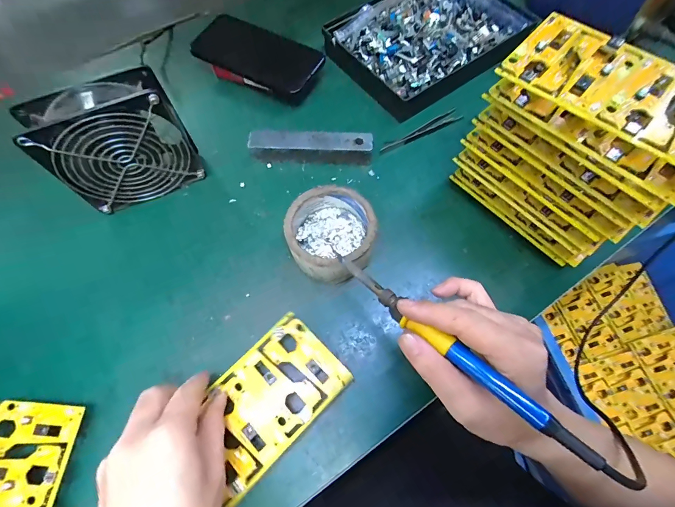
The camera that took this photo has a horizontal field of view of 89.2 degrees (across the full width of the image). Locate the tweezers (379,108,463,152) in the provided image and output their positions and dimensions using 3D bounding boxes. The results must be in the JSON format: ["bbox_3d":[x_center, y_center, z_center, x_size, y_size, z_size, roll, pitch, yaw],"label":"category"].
[{"bbox_3d":[0.100,-0.146,0.408,0.108,0.006,0.019,-28,68,-10],"label":"tweezers"}]

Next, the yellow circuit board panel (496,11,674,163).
[{"bbox_3d":[0.188,-0.110,0.228,0.143,0.014,0.079,39,73,17],"label":"yellow circuit board panel"}]

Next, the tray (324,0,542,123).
[{"bbox_3d":[0.124,-0.294,0.456,0.240,0.028,0.175,-35,69,-13],"label":"tray"}]

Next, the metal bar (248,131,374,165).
[{"bbox_3d":[-0.029,-0.121,0.392,0.136,0.028,0.024,3,66,4],"label":"metal bar"}]

